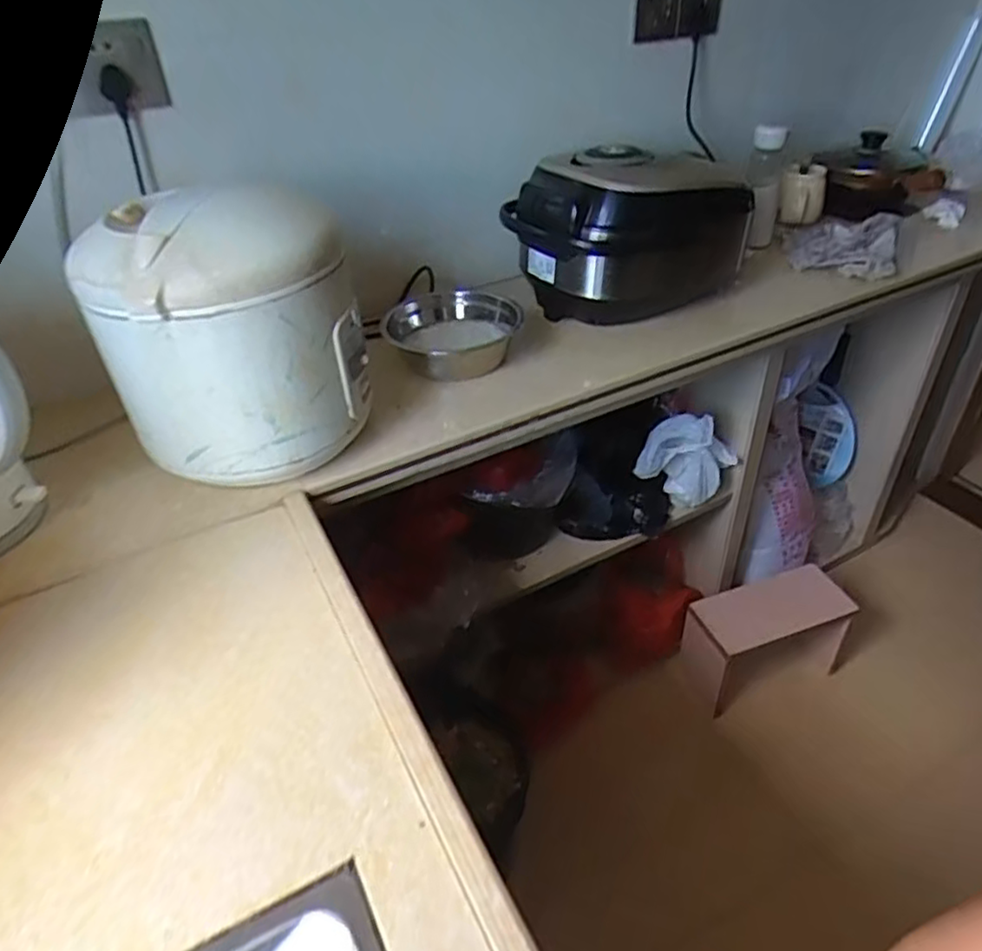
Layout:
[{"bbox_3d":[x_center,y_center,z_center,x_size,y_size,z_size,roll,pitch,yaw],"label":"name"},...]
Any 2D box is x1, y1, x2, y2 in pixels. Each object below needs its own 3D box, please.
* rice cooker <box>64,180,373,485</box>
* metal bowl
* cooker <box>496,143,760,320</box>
[{"bbox_3d":[-0.277,-0.155,0.742,0.220,0.252,0.244,30,48,35],"label":"rice cooker"},{"bbox_3d":[-0.056,-0.197,0.971,0.160,0.069,0.176,-2,38,1],"label":"metal bowl"},{"bbox_3d":[0.204,-0.378,1.060,0.315,0.222,0.267,-29,45,-30],"label":"cooker"}]

